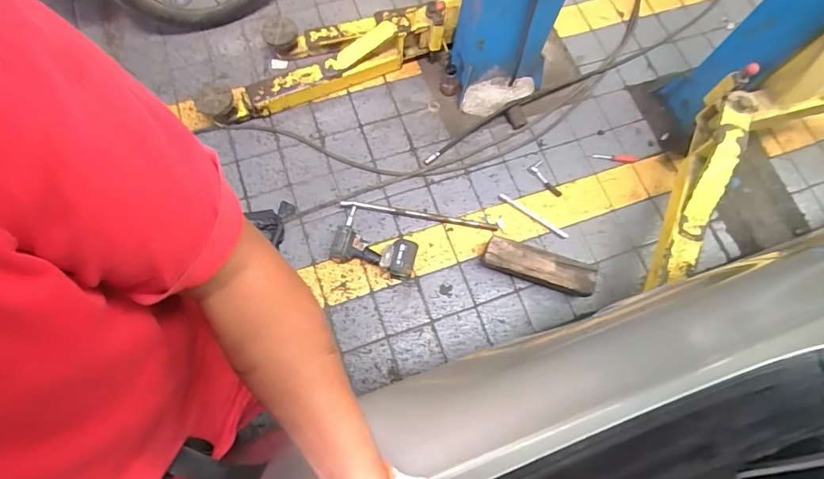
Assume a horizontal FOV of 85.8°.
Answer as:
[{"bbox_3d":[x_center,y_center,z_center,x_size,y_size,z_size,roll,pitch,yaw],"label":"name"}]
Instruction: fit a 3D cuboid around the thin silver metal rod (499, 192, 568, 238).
[{"bbox_3d":[0.429,-0.085,1.566,0.275,0.012,0.023,33,72,13],"label":"thin silver metal rod"}]

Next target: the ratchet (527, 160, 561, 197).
[{"bbox_3d":[0.499,-0.222,1.618,0.068,0.017,0.154,-33,76,-14],"label":"ratchet"}]

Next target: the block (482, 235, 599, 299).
[{"bbox_3d":[0.413,0.089,1.452,0.358,0.081,0.106,18,70,7],"label":"block"}]

